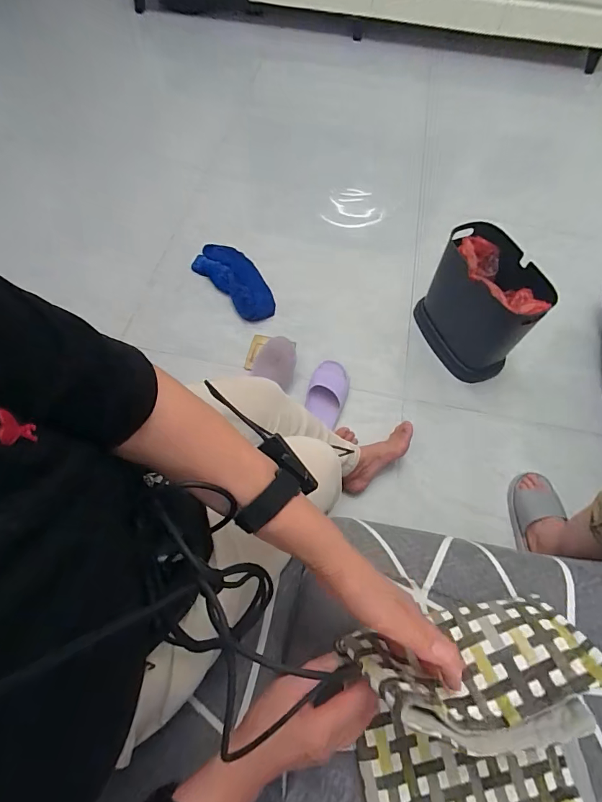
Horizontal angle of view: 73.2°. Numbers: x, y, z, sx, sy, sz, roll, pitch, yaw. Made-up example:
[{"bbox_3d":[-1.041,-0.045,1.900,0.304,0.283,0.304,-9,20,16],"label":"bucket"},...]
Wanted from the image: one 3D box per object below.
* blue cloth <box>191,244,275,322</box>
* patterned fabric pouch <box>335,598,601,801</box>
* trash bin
[{"bbox_3d":[-0.195,-0.376,1.245,0.141,0.045,0.319,-40,71,-20],"label":"blue cloth"},{"bbox_3d":[0.176,0.349,0.345,0.214,0.120,0.291,-9,63,-7],"label":"patterned fabric pouch"},{"bbox_3d":[0.470,-0.250,1.099,0.169,0.307,0.309,-21,65,-13],"label":"trash bin"}]

